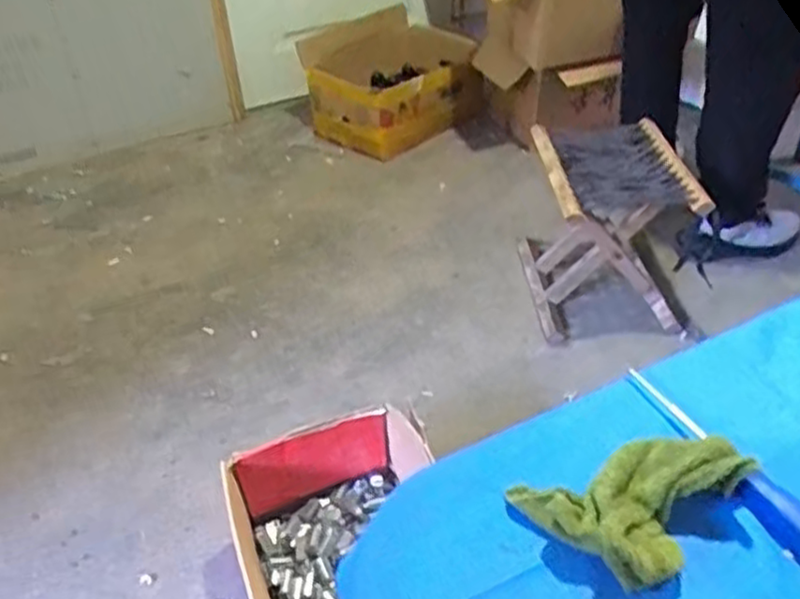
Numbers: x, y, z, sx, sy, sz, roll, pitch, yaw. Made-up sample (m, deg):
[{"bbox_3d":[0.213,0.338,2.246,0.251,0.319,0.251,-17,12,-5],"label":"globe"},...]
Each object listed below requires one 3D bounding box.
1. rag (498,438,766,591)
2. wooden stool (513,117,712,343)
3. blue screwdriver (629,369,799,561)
[{"bbox_3d":[0.135,0.108,0.424,0.107,0.039,0.090,-29,46,-27],"label":"rag"},{"bbox_3d":[0.410,-0.163,1.496,0.280,0.311,0.367,-3,40,-1],"label":"wooden stool"},{"bbox_3d":[0.206,0.101,0.441,0.024,0.026,0.181,-18,42,-17],"label":"blue screwdriver"}]

